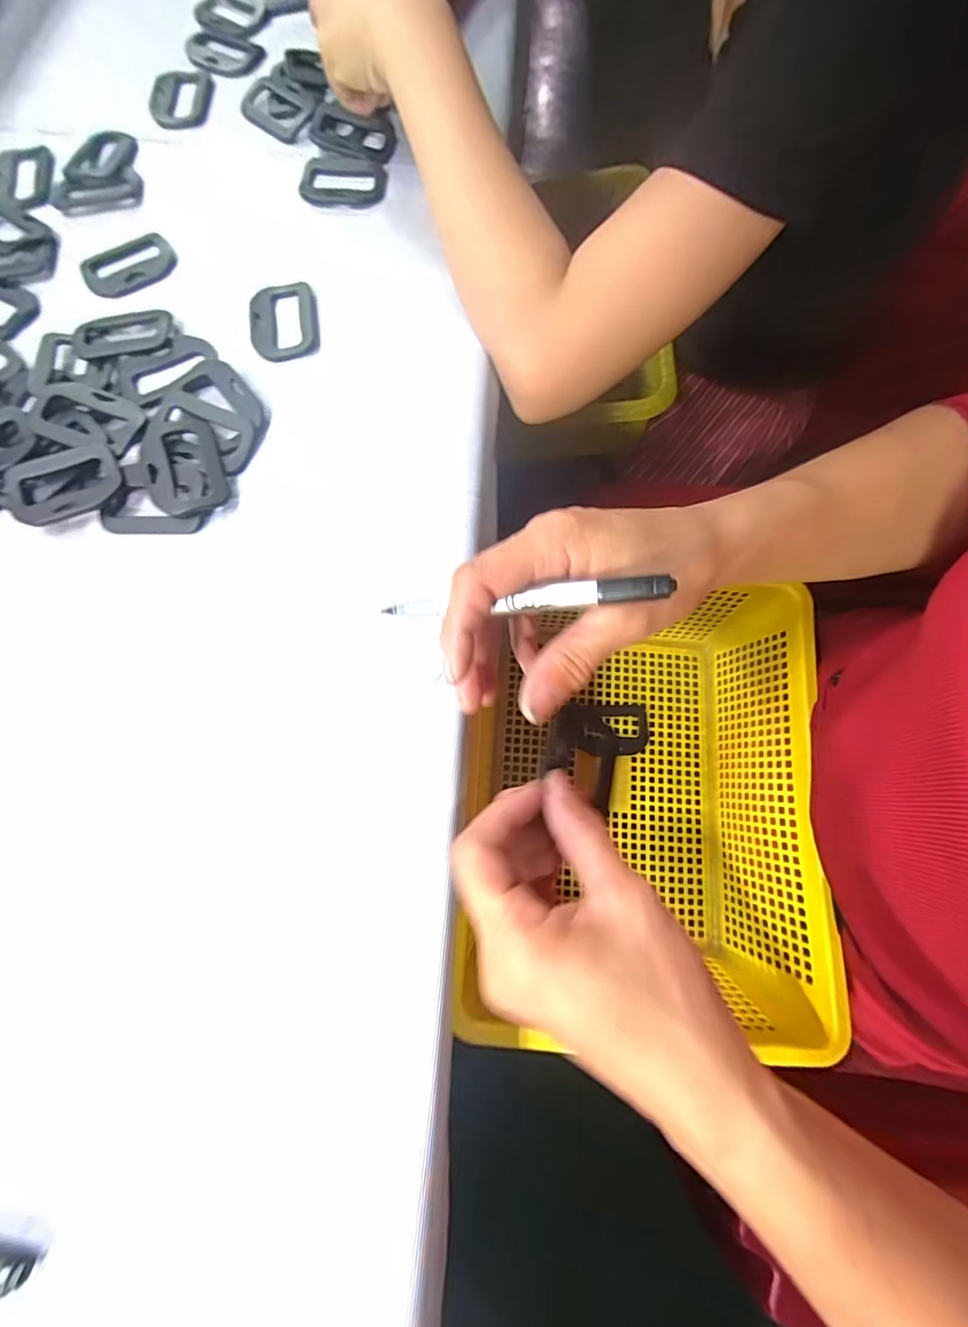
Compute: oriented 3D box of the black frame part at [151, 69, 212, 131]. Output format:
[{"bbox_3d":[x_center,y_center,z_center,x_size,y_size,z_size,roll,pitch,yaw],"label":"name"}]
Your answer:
[{"bbox_3d":[-0.234,-0.439,0.381,0.044,0.009,0.069,-5,74,-3],"label":"black frame part"}]

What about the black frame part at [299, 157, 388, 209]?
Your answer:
[{"bbox_3d":[-0.103,-0.352,0.360,0.060,0.006,0.044,6,74,1],"label":"black frame part"}]

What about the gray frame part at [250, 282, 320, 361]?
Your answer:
[{"bbox_3d":[-0.132,-0.225,0.324,0.044,0.012,0.063,-5,74,-2],"label":"gray frame part"}]

